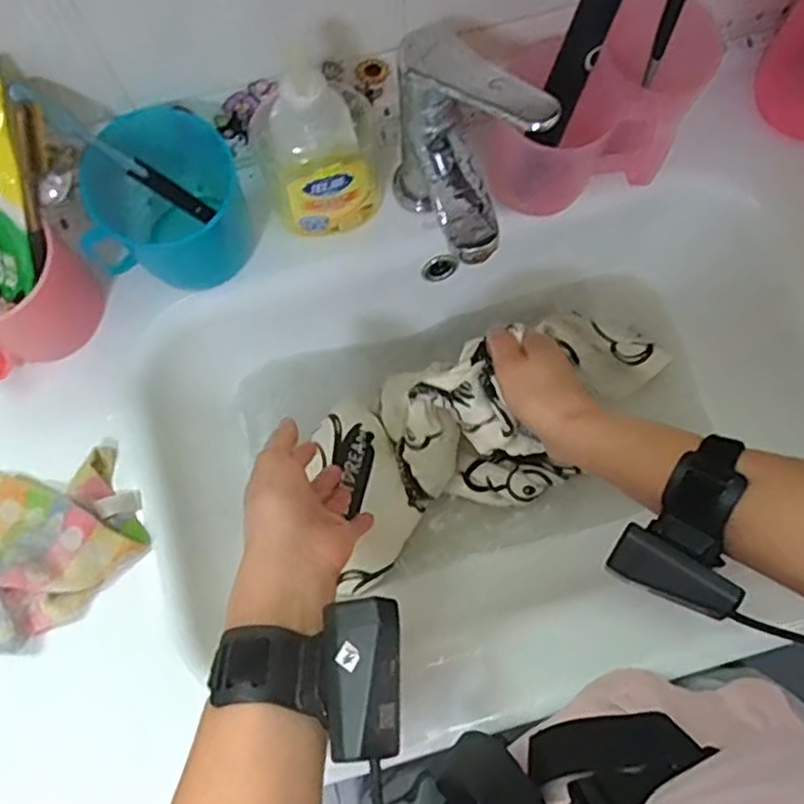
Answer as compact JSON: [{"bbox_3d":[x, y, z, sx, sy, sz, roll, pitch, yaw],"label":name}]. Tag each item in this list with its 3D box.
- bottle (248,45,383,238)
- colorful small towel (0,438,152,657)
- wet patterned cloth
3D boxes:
[{"bbox_3d":[-0.059,-0.172,0.486,0.084,0.141,0.045,-11,76,-2],"label":"bottle"},{"bbox_3d":[-0.252,0.098,0.480,0.129,0.044,0.125,-19,77,-4],"label":"colorful small towel"},{"bbox_3d":[0.077,0.006,0.550,0.317,0.150,0.140,-27,77,-6],"label":"wet patterned cloth"}]

